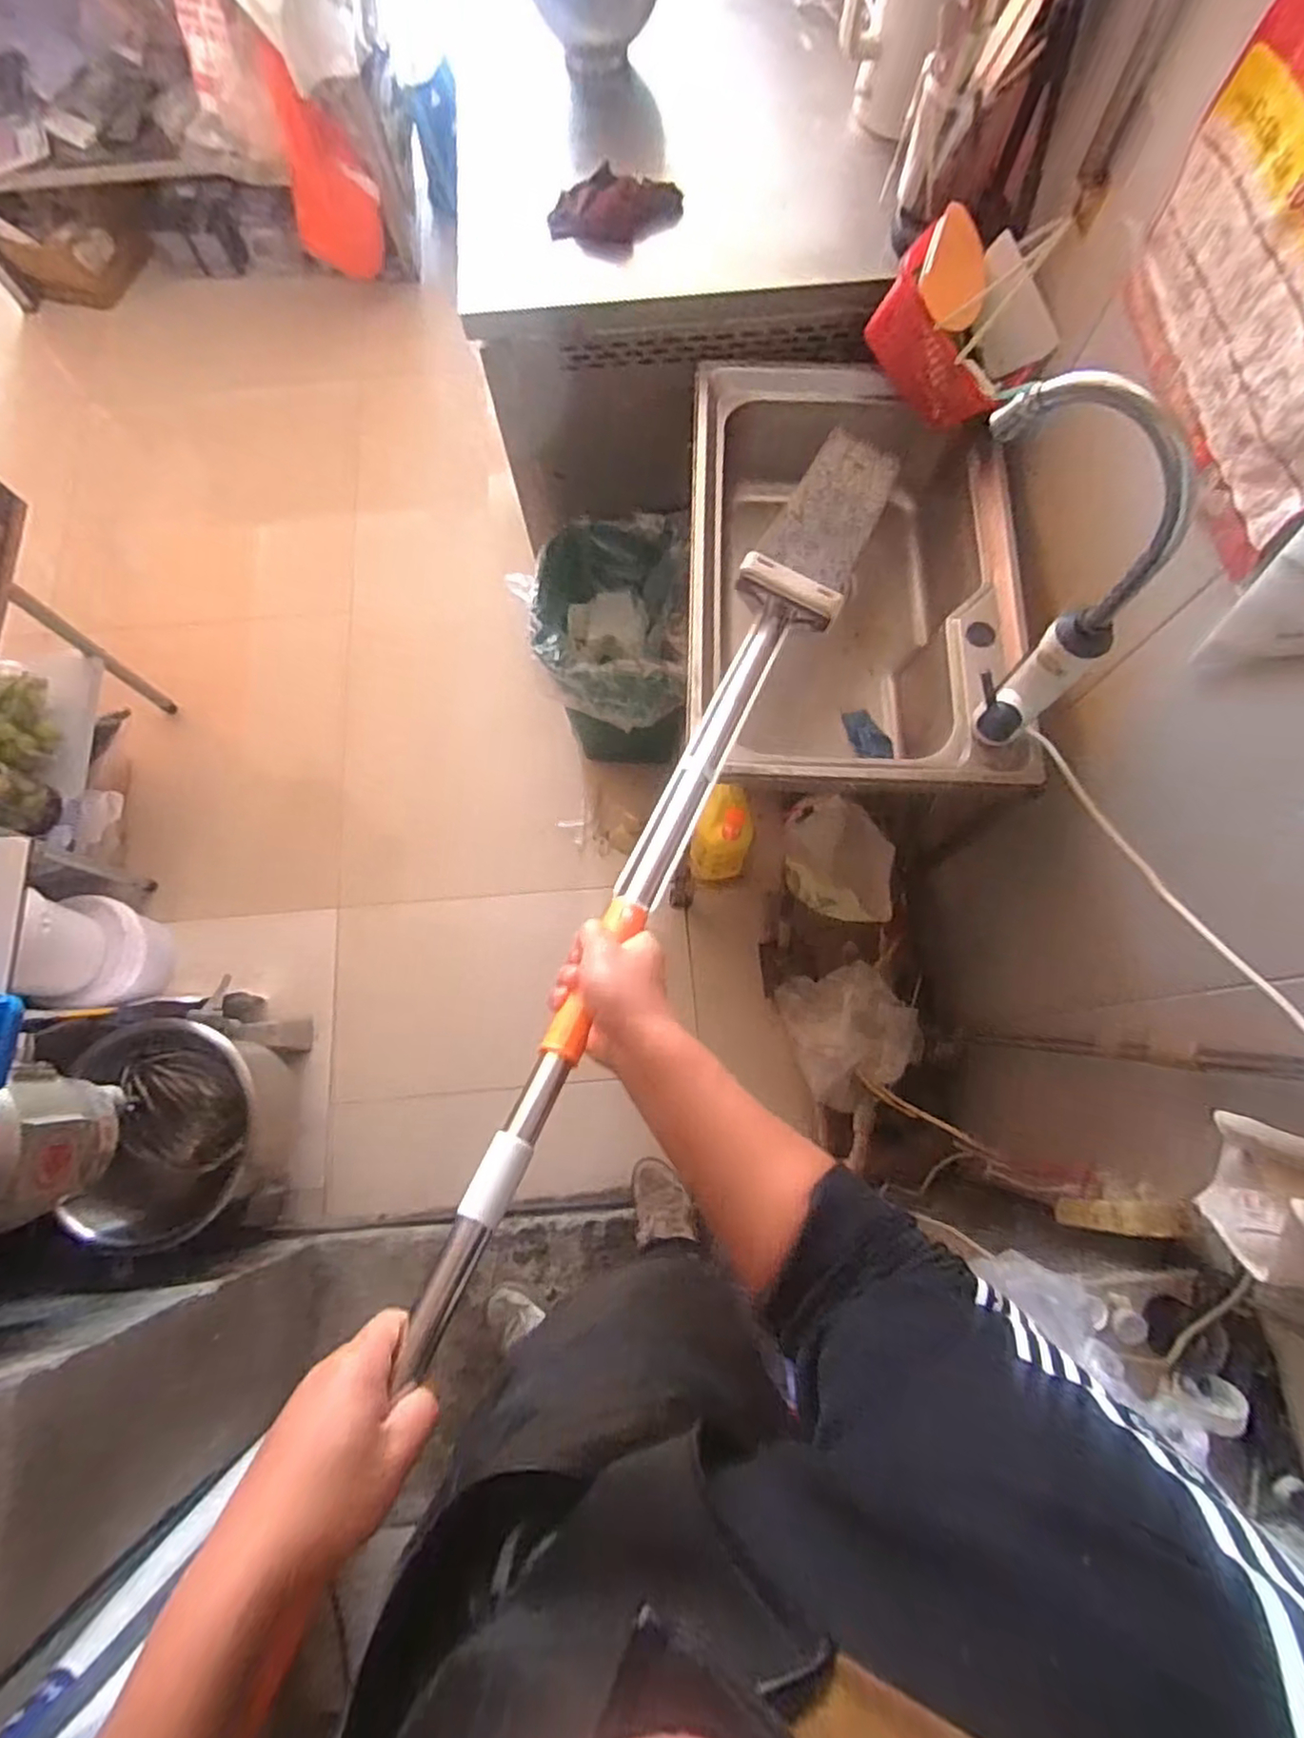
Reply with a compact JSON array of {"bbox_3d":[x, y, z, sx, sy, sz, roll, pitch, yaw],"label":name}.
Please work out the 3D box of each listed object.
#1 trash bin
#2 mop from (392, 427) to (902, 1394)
[{"bbox_3d":[-0.095,-0.437,1.498,0.271,0.401,0.399,2,74,1],"label":"trash bin"},{"bbox_3d":[0.078,-0.151,0.704,0.111,0.048,1.134,23,59,6],"label":"mop"}]

